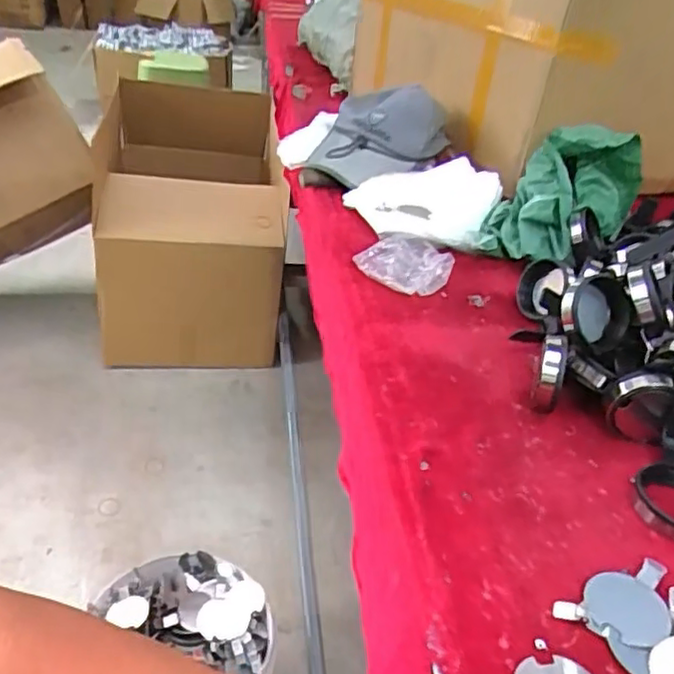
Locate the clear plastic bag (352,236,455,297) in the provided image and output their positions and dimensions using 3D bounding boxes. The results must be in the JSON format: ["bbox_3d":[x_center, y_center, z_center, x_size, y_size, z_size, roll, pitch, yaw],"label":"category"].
[{"bbox_3d":[0.087,-0.087,0.792,0.087,0.031,0.093,-17,41,-29],"label":"clear plastic bag"}]

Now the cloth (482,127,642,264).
[{"bbox_3d":[0.325,-0.212,0.905,0.153,0.128,0.288,23,38,22],"label":"cloth"}]

